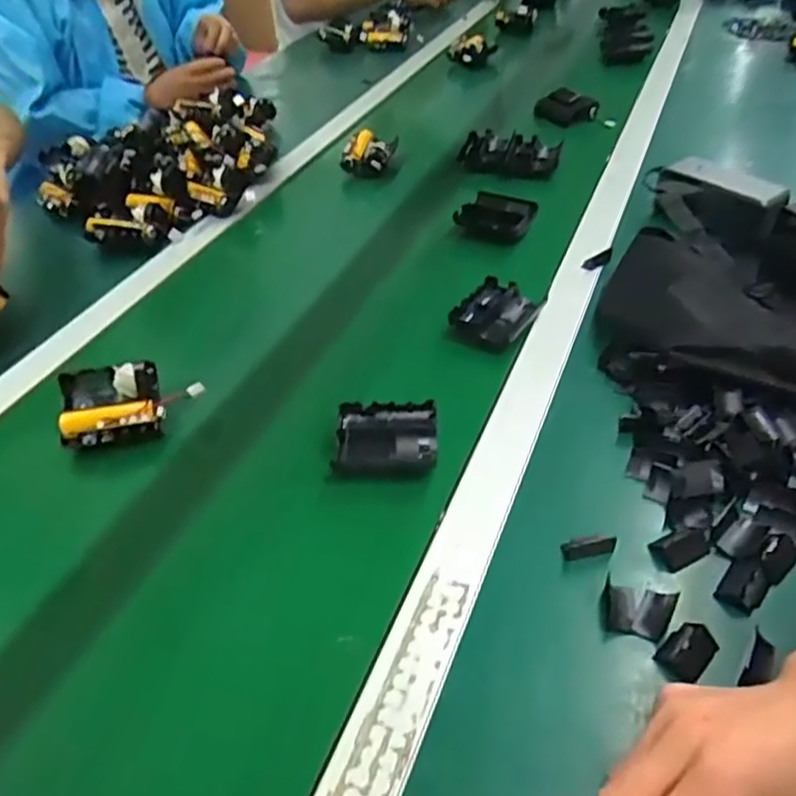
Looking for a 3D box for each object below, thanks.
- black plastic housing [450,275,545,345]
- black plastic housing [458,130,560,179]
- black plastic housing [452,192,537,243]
[{"bbox_3d":[0.094,-0.082,0.655,0.067,0.029,0.080,18,46,23],"label":"black plastic housing"},{"bbox_3d":[0.151,-0.334,0.940,0.136,0.036,0.060,12,44,17],"label":"black plastic housing"},{"bbox_3d":[0.115,-0.211,0.795,0.084,0.036,0.059,16,45,21],"label":"black plastic housing"}]

